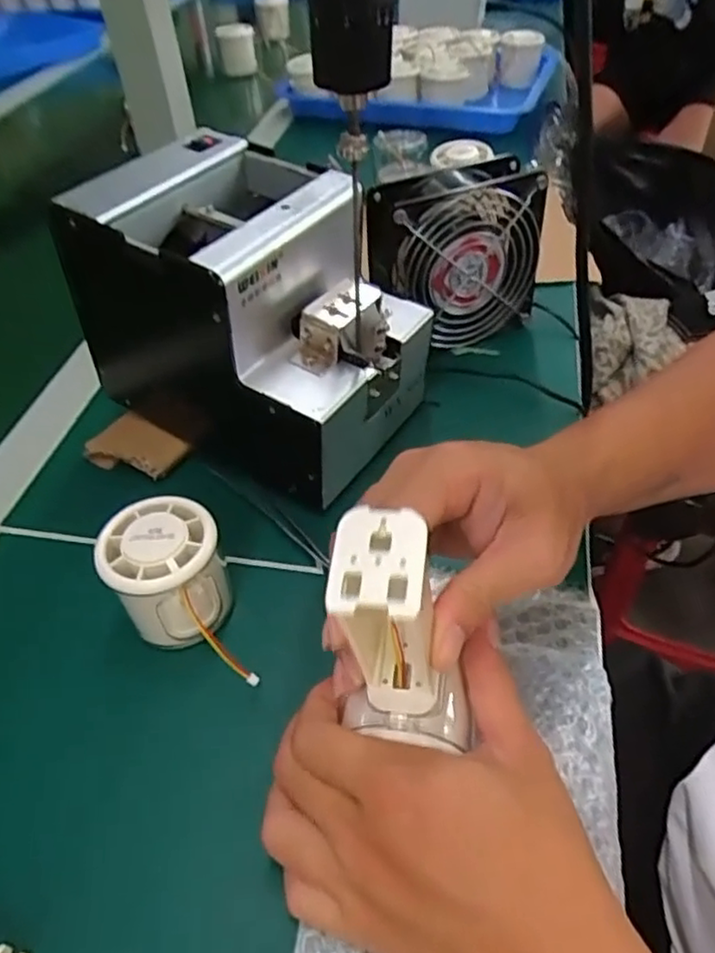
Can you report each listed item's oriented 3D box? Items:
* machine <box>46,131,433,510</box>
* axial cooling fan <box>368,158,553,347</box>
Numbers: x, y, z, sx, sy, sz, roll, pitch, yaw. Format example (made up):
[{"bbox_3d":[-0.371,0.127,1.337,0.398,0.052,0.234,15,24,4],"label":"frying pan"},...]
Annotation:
[{"bbox_3d":[-0.076,-0.105,0.425,0.211,0.162,0.123,24,52,24],"label":"machine"},{"bbox_3d":[0.072,-0.160,0.496,0.123,0.114,0.044,-17,47,-13],"label":"axial cooling fan"}]

